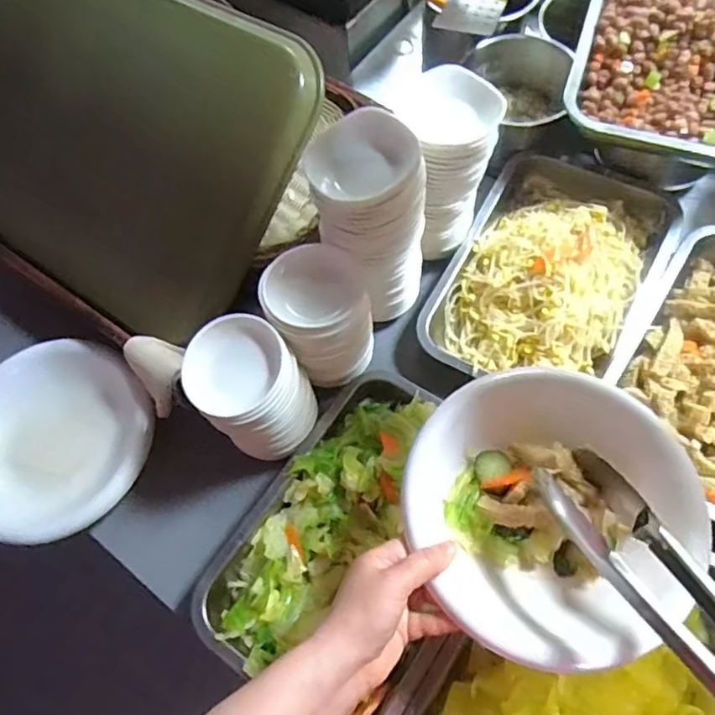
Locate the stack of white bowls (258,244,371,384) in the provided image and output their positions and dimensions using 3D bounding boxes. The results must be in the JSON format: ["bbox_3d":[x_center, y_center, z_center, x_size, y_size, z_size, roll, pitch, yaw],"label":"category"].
[{"bbox_3d":[-0.034,-0.033,0.547,0.094,0.118,0.096,-19,66,-5],"label":"stack of white bowls"}]

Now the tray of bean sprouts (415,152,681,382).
[{"bbox_3d":[0.209,-0.097,0.618,0.195,0.062,0.291,26,69,14],"label":"tray of bean sprouts"}]

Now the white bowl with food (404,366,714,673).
[{"bbox_3d":[0.143,0.110,0.420,0.205,0.060,0.200,-1,65,3],"label":"white bowl with food"}]

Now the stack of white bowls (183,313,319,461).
[{"bbox_3d":[-0.096,0.032,0.526,0.098,0.121,0.089,38,72,18],"label":"stack of white bowls"}]

